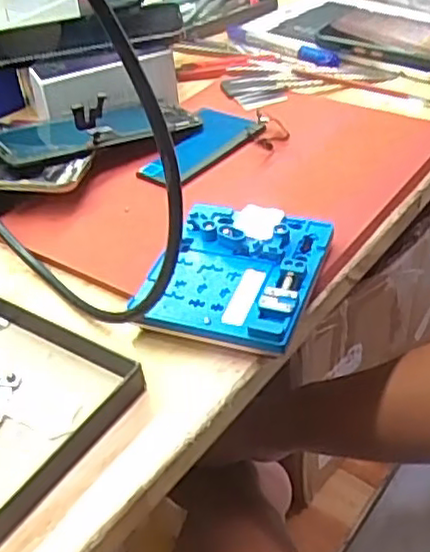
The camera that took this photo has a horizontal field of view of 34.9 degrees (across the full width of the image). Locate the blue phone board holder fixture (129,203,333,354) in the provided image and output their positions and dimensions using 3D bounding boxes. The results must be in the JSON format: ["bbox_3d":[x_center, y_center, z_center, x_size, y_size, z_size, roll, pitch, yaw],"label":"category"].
[{"bbox_3d":[0.010,-0.006,0.341,0.079,0.017,0.090,10,41,18],"label":"blue phone board holder fixture"}]

